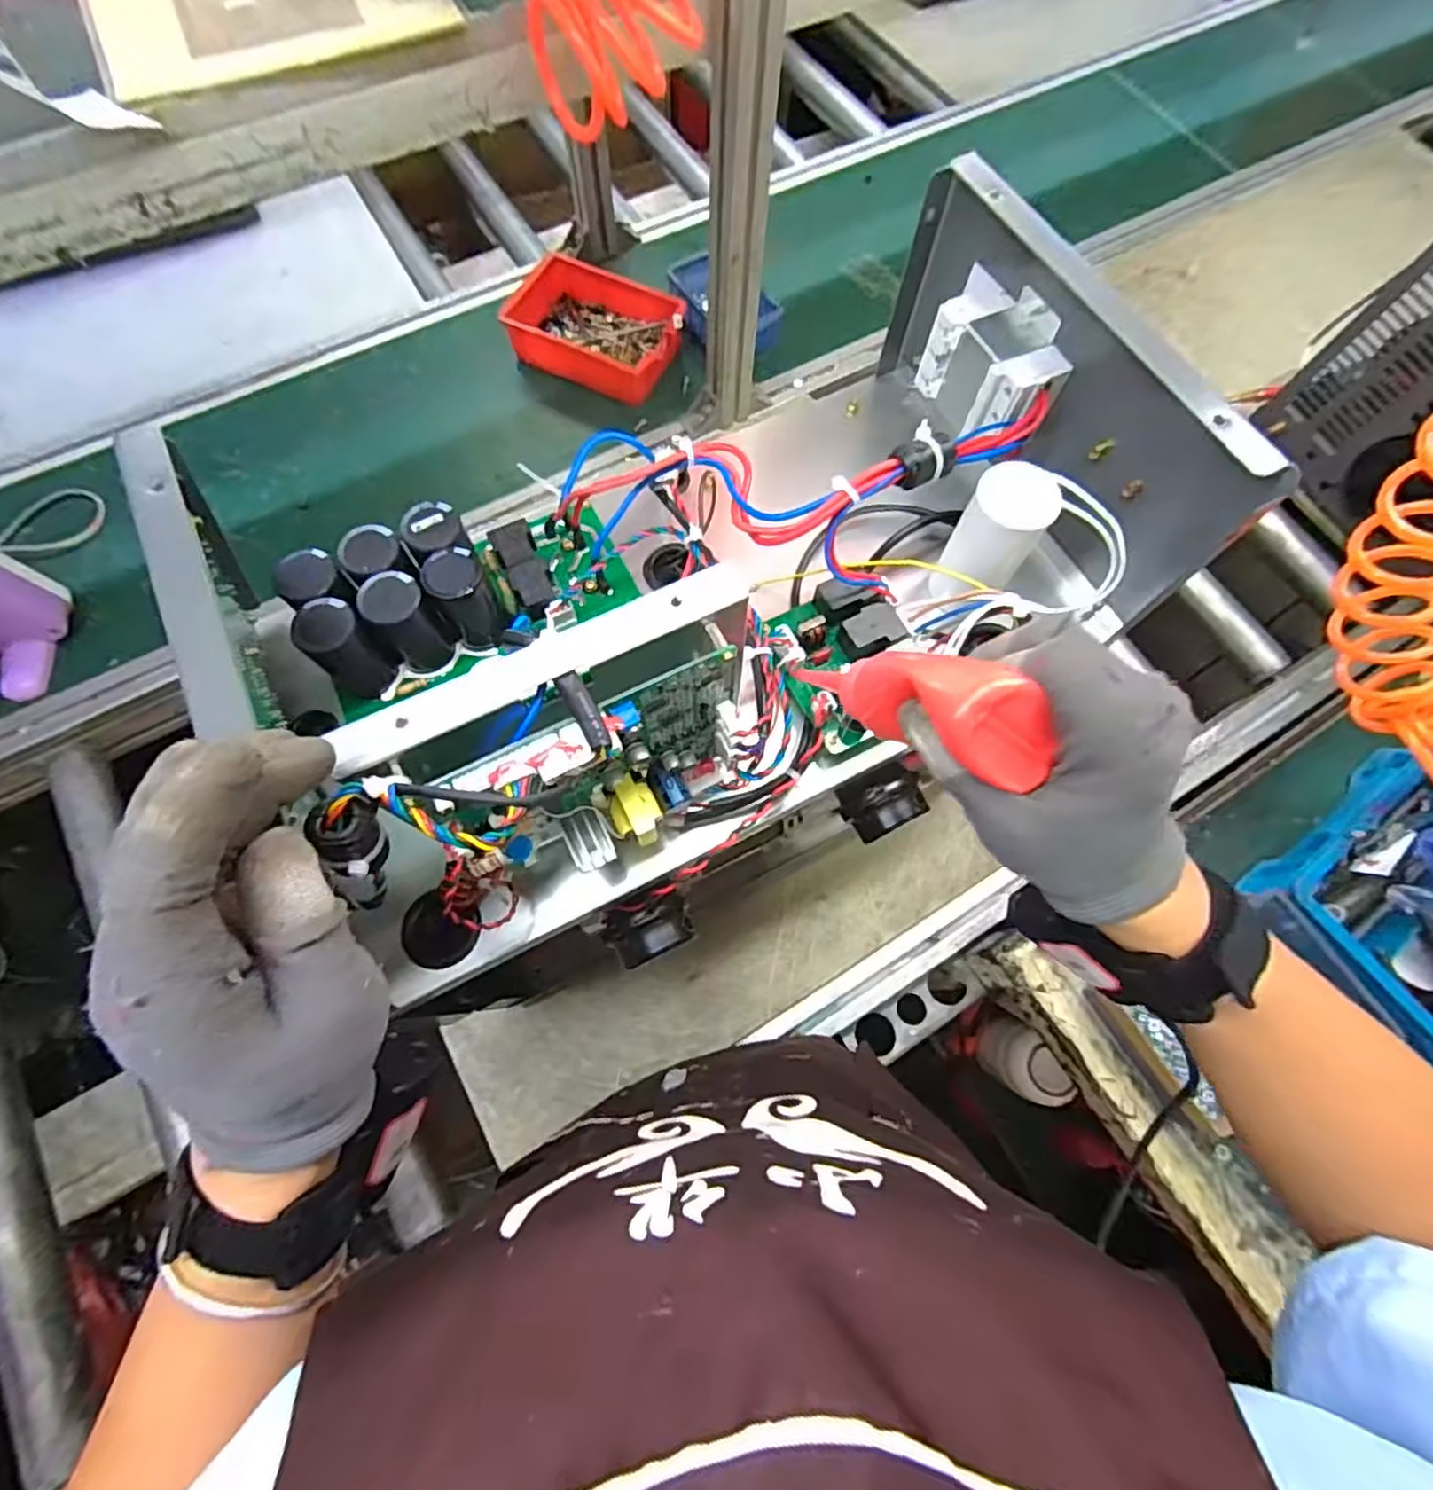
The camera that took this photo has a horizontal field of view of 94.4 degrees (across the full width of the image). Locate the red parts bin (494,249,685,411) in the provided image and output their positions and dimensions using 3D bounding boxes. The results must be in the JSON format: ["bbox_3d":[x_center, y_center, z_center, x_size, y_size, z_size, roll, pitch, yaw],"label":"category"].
[{"bbox_3d":[-0.148,-0.520,0.836,0.211,0.070,0.144,22,72,6],"label":"red parts bin"}]

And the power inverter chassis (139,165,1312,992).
[{"bbox_3d":[-0.001,-0.093,0.374,0.484,0.166,0.288,-25,73,-10],"label":"power inverter chassis"}]

